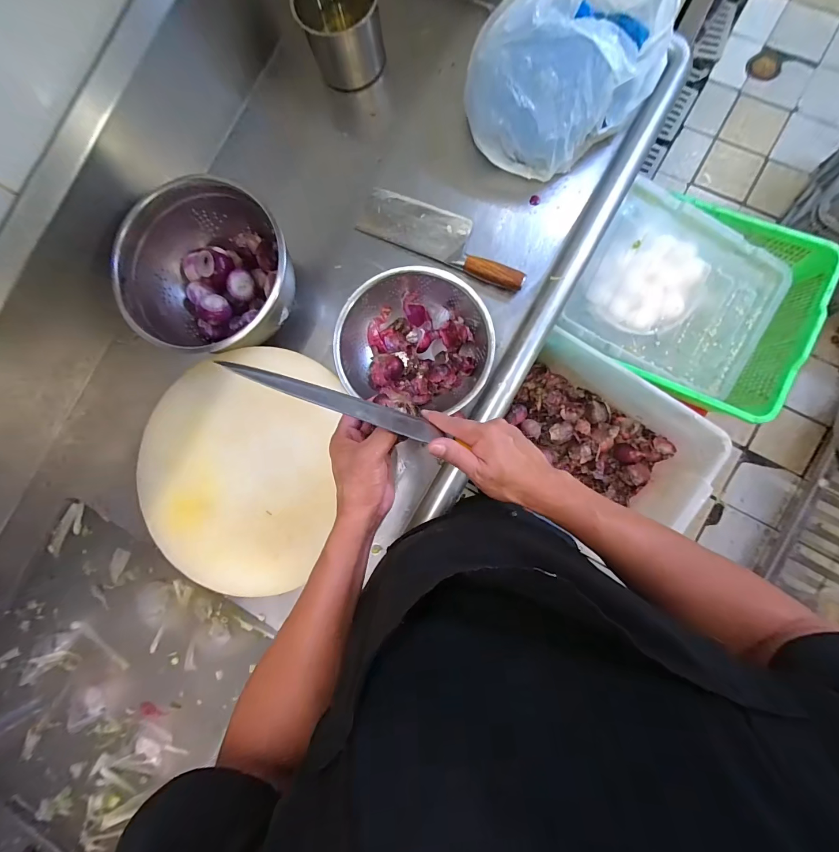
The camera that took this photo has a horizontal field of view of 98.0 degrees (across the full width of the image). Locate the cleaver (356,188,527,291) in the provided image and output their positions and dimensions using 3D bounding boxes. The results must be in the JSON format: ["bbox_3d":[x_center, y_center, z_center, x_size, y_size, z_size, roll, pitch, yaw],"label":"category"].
[{"bbox_3d":[0.041,-0.317,0.610,0.302,0.035,0.079,28,89,7],"label":"cleaver"}]

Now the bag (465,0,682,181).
[{"bbox_3d":[0.218,-0.529,0.535,0.205,0.179,0.269,42,91,7],"label":"bag"}]

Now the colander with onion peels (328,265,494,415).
[{"bbox_3d":[-0.004,-0.129,0.570,0.229,0.079,0.203,14,87,7],"label":"colander with onion peels"}]

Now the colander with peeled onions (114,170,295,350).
[{"bbox_3d":[-0.324,-0.232,0.559,0.259,0.122,0.239,37,90,7],"label":"colander with peeled onions"}]

